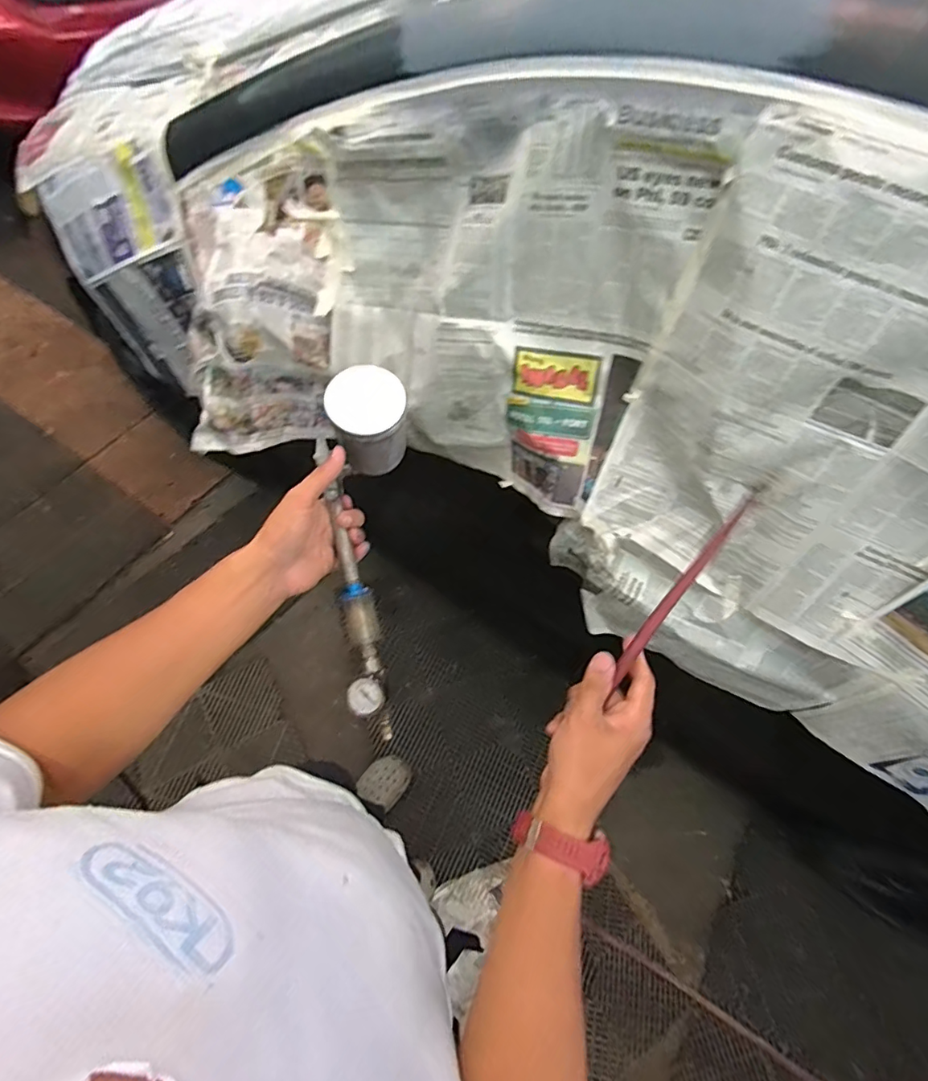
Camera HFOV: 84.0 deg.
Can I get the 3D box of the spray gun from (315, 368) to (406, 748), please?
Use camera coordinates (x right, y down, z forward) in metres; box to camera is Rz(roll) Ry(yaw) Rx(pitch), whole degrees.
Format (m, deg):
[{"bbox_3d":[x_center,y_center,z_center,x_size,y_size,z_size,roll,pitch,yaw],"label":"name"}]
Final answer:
[{"bbox_3d":[-0.104,-0.001,0.567,0.081,0.144,0.350,1,95,-3],"label":"spray gun"}]

